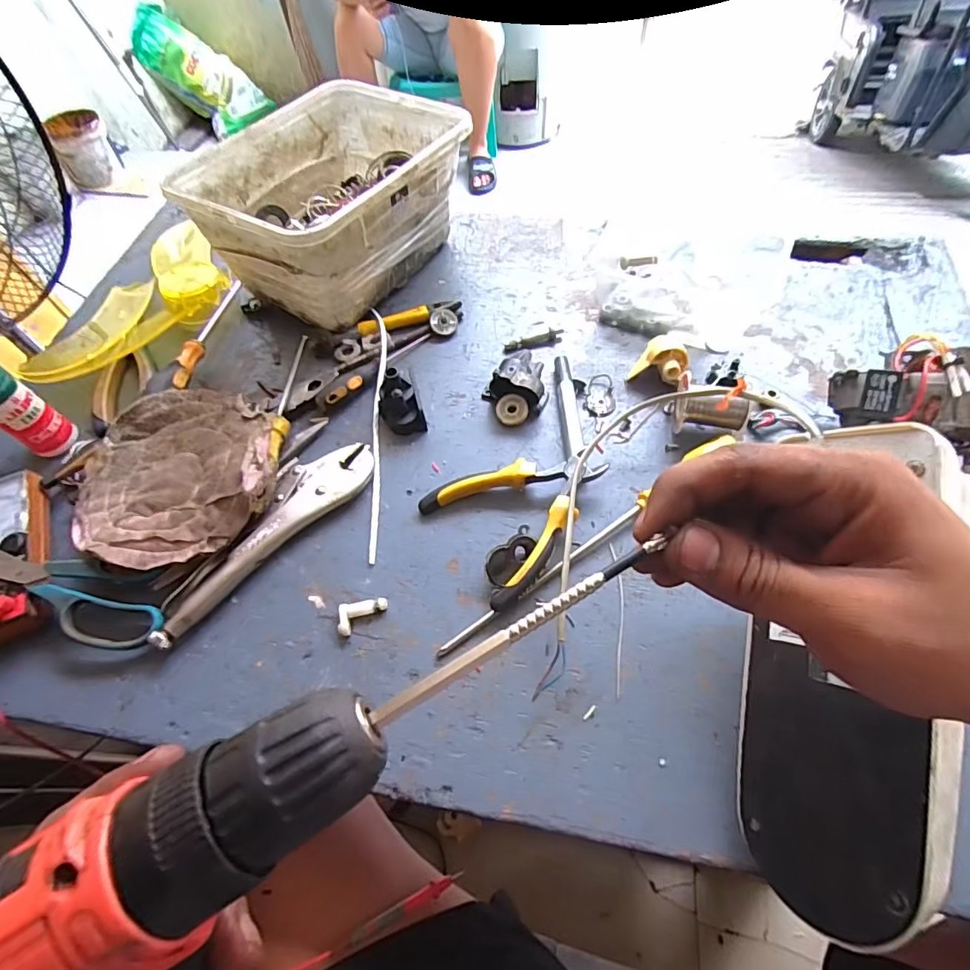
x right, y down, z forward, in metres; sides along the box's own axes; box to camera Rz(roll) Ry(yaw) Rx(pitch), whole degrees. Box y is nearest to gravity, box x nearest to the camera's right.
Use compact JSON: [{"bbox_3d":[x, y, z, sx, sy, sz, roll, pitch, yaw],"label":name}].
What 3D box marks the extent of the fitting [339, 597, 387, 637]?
[{"bbox_3d":[-0.094,0.100,0.394,0.038,0.011,0.021,-14,59,-4],"label":"fitting"}]

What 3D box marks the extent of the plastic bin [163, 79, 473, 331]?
[{"bbox_3d":[-0.156,-0.297,0.556,0.192,0.142,0.259,27,65,18],"label":"plastic bin"}]

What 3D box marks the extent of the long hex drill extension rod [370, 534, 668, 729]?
[{"bbox_3d":[0.013,0.050,0.180,0.116,0.004,0.006,-30,62,-8],"label":"long hex drill extension rod"}]

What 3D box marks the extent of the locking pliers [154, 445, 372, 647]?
[{"bbox_3d":[-0.187,0.034,0.430,0.060,0.015,0.217,39,69,23],"label":"locking pliers"}]

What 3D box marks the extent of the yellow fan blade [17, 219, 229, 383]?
[{"bbox_3d":[-0.399,-0.197,0.567,0.229,0.049,0.127,-37,64,-17],"label":"yellow fan blade"}]

